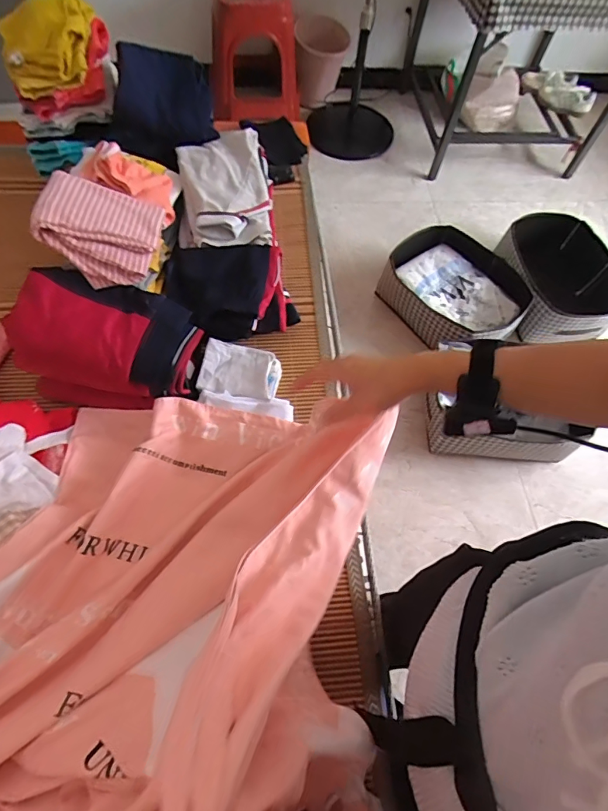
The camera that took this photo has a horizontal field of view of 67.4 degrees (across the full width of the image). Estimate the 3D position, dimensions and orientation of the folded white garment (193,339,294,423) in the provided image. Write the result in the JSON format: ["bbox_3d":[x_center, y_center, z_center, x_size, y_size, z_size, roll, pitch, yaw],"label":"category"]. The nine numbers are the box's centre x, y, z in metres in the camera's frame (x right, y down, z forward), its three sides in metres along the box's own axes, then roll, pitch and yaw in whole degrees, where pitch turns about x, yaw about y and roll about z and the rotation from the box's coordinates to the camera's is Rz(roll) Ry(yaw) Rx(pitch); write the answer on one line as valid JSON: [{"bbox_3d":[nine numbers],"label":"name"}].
[{"bbox_3d":[-0.108,-0.056,0.868,0.187,0.041,0.148,10,64,1],"label":"folded white garment"}]

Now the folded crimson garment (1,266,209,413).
[{"bbox_3d":[-0.341,-0.116,0.804,0.258,0.183,0.178,8,64,0],"label":"folded crimson garment"}]

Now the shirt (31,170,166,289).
[{"bbox_3d":[-0.368,-0.317,0.822,0.201,0.079,0.190,18,51,-19],"label":"shirt"}]

